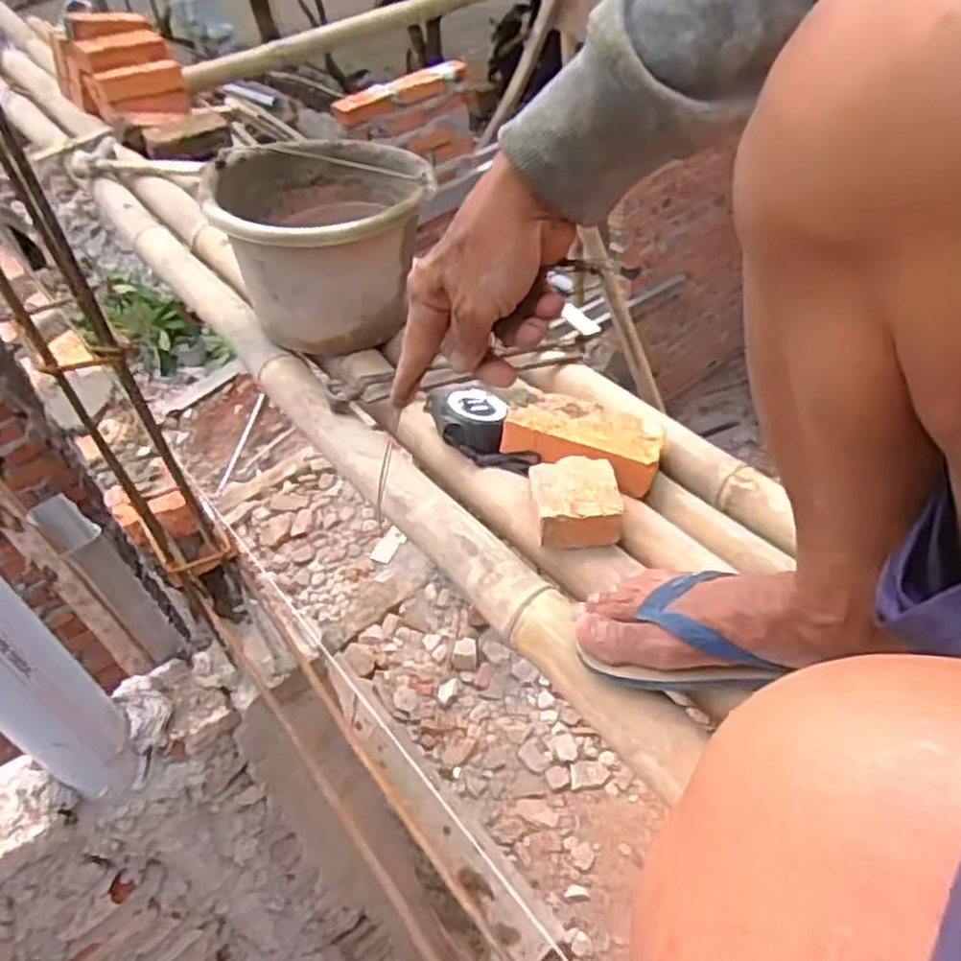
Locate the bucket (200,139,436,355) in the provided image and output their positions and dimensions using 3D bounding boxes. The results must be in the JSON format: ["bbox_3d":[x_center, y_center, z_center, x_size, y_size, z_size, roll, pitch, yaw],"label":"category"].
[{"bbox_3d":[-0.184,-0.306,0.919,0.252,0.184,0.252,-4,46,4],"label":"bucket"}]

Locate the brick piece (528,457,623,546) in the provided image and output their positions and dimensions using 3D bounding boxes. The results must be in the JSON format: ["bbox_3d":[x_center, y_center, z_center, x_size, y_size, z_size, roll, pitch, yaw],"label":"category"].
[{"bbox_3d":[0.088,0.019,0.683,0.081,0.046,0.085,-7,46,1],"label":"brick piece"}]

